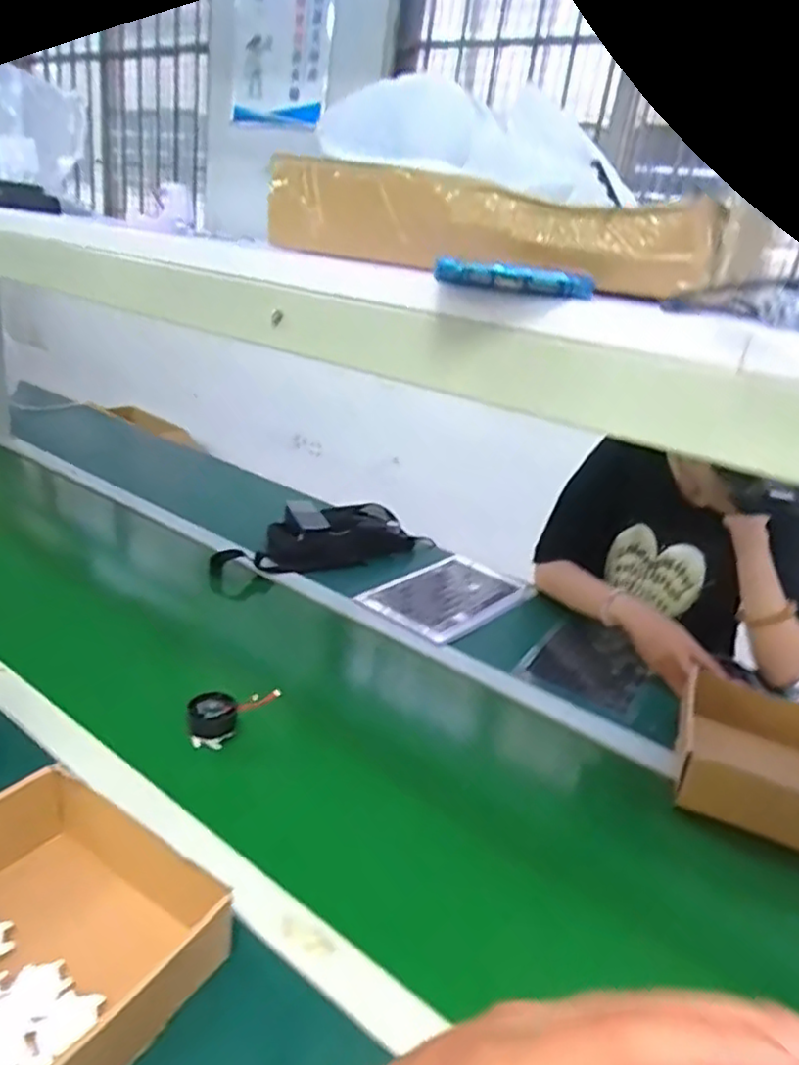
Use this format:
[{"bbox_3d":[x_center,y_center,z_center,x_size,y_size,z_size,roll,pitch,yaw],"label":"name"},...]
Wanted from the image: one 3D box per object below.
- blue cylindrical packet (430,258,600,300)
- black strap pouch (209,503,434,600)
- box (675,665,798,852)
[{"bbox_3d":[0.055,-0.122,0.330,0.075,0.010,0.011,11,22,8],"label":"blue cylindrical packet"},{"bbox_3d":[-0.145,0.019,1.252,0.415,0.070,0.150,-10,28,-38],"label":"black strap pouch"},{"bbox_3d":[0.432,0.269,0.791,0.213,0.070,0.209,17,24,21],"label":"box"}]

